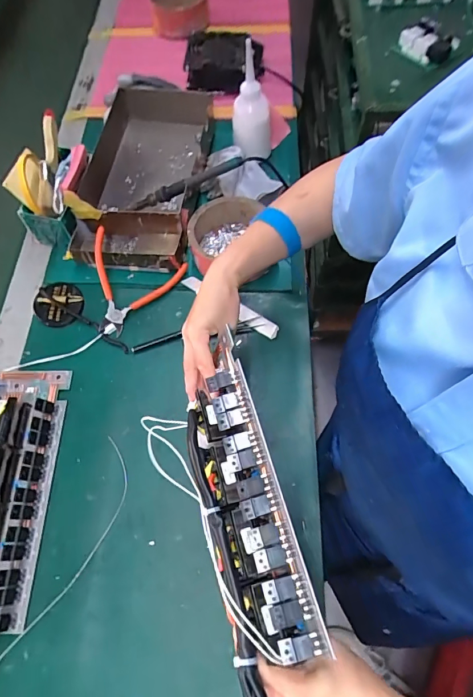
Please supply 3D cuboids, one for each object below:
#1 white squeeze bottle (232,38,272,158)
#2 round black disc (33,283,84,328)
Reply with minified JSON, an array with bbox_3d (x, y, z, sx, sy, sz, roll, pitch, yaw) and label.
[{"bbox_3d":[0.026,-0.369,0.636,0.062,0.171,0.052,5,65,4],"label":"white squeeze bottle"},{"bbox_3d":[-0.254,-0.066,0.569,0.068,0.020,0.068,5,65,4],"label":"round black disc"}]

